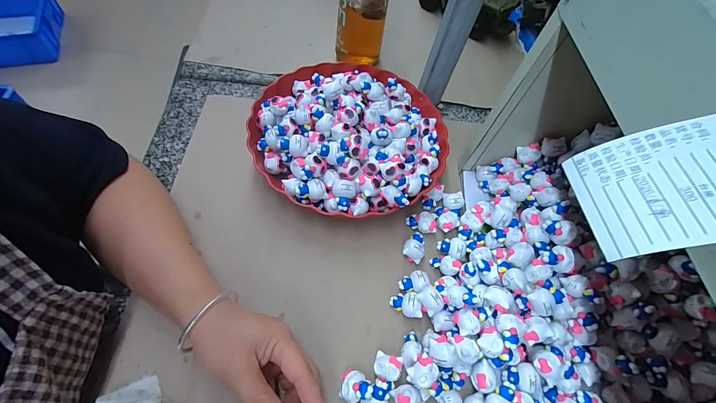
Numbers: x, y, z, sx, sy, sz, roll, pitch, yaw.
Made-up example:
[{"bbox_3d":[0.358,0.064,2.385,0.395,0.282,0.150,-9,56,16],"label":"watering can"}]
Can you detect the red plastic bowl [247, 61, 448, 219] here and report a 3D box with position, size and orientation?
[{"bbox_3d":[-0.008,-0.094,0.397,0.232,0.065,0.235,3,60,-5],"label":"red plastic bowl"}]

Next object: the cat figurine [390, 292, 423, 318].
[{"bbox_3d":[0.050,0.107,0.331,0.030,0.020,0.024,7,60,-3],"label":"cat figurine"}]

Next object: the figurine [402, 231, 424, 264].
[{"bbox_3d":[0.065,0.050,0.367,0.022,0.016,0.037,20,60,5],"label":"figurine"}]

